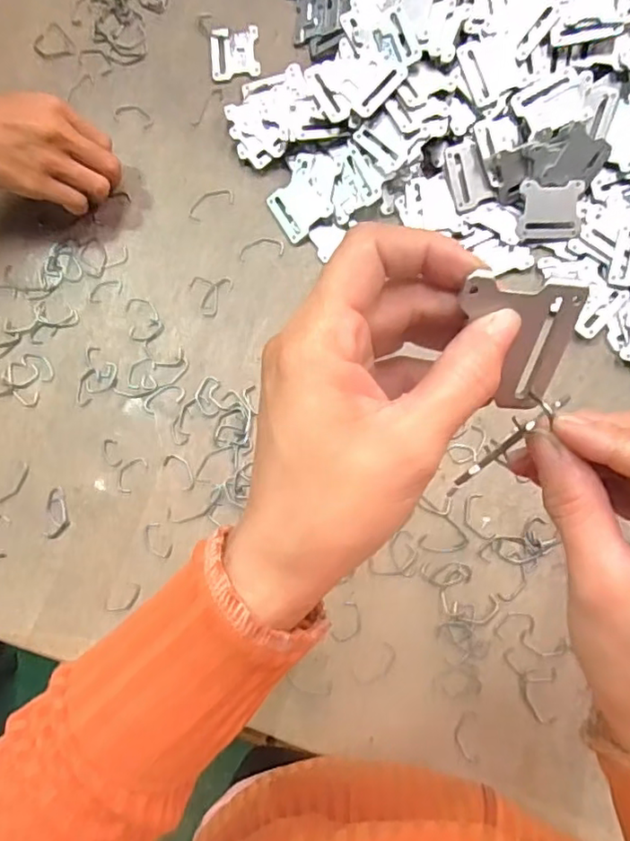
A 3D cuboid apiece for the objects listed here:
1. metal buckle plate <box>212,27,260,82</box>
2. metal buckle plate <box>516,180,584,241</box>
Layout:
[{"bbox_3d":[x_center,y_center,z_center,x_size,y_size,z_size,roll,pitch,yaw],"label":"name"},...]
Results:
[{"bbox_3d":[-0.072,-0.331,0.531,0.043,0.004,0.051,-5,82,3],"label":"metal buckle plate"},{"bbox_3d":[0.188,-0.167,0.472,0.047,0.005,0.044,1,105,3],"label":"metal buckle plate"}]

